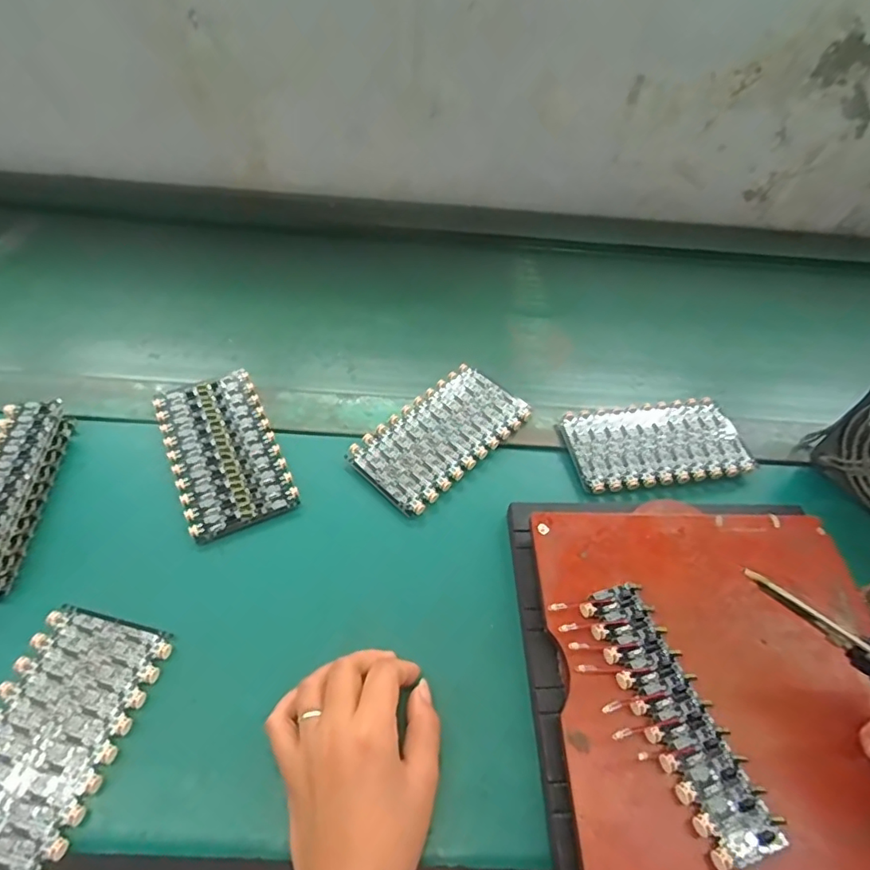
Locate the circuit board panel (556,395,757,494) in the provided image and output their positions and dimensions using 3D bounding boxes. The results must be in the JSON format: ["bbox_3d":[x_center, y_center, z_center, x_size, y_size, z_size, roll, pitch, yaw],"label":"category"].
[{"bbox_3d":[0.203,0.007,0.522,0.165,0.015,0.092,-5,49,-9],"label":"circuit board panel"}]

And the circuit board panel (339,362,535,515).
[{"bbox_3d":[0.007,-0.001,0.513,0.087,0.014,0.162,37,56,25],"label":"circuit board panel"}]

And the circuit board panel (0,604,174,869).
[{"bbox_3d":[-0.240,0.190,0.340,0.088,0.005,0.163,11,48,5],"label":"circuit board panel"}]

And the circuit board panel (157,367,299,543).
[{"bbox_3d":[-0.185,0.010,0.488,0.089,0.011,0.165,-20,53,-20],"label":"circuit board panel"}]

